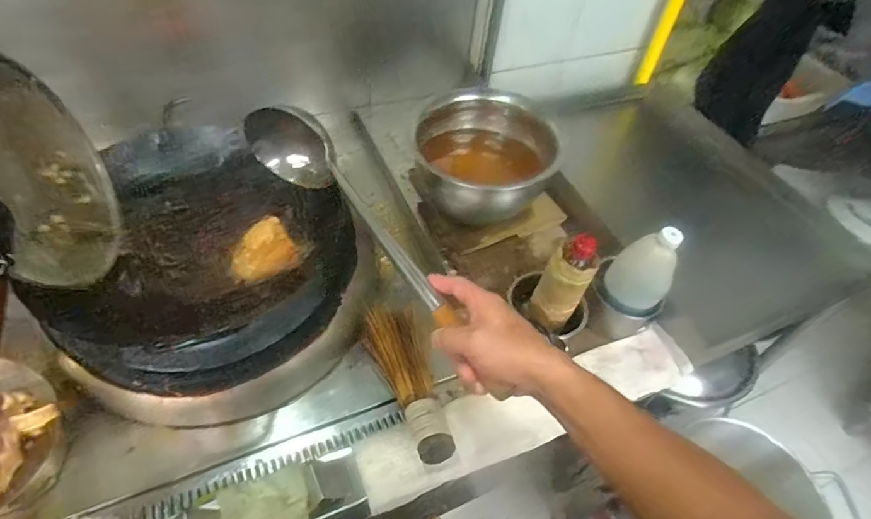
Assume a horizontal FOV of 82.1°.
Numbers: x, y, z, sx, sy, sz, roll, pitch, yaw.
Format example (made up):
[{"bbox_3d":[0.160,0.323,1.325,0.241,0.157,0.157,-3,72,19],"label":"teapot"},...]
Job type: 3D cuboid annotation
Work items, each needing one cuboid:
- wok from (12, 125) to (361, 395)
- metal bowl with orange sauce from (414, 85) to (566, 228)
[{"bbox_3d":[-0.377,-0.014,0.797,0.419,0.159,0.404,-27,58,-26],"label":"wok"},{"bbox_3d":[0.094,-0.195,0.950,0.270,0.141,0.225,-12,52,-16],"label":"metal bowl with orange sauce"}]

